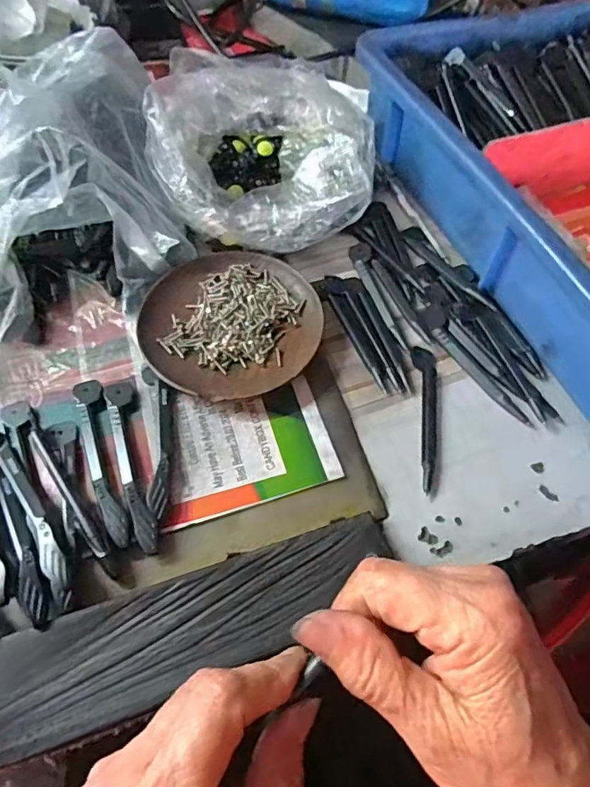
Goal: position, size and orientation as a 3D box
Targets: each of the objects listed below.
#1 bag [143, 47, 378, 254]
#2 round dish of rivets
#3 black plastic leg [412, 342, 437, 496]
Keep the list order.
[{"bbox_3d":[-0.023,-0.170,0.378,0.157,0.075,0.140,-4,59,-6],"label":"bag"},{"bbox_3d":[-0.041,-0.046,0.341,0.112,0.014,0.113,2,59,-3],"label":"round dish of rivets"},{"bbox_3d":[0.082,0.012,0.320,0.015,0.004,0.100,4,59,-1],"label":"black plastic leg"}]

